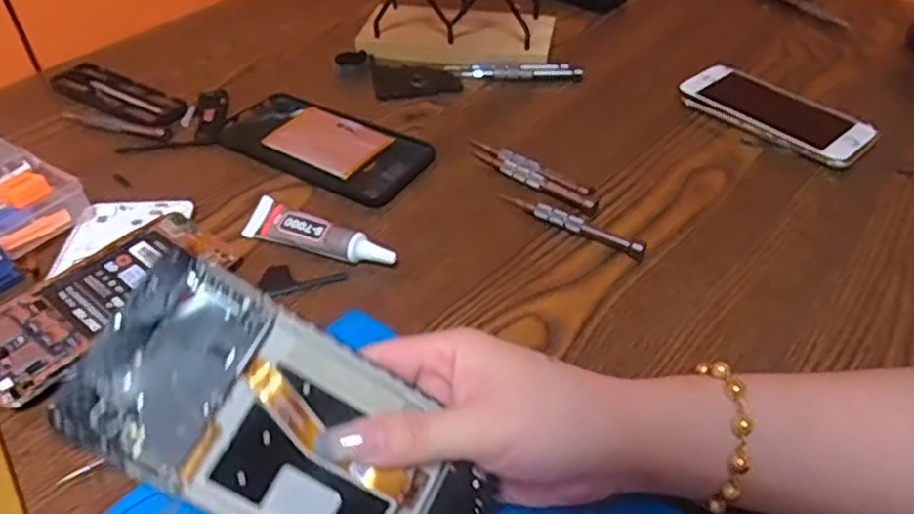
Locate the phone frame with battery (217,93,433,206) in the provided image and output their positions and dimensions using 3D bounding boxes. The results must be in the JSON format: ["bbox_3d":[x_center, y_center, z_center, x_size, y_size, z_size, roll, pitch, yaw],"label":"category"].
[{"bbox_3d":[-0.102,-0.085,0.525,0.159,0.009,0.074,23,48,23],"label":"phone frame with battery"}]

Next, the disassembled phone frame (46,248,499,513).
[{"bbox_3d":[-0.054,0.065,0.250,0.150,0.005,0.069,36,70,-14],"label":"disassembled phone frame"}]

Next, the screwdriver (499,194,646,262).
[{"bbox_3d":[0.072,-0.022,0.451,0.102,0.010,0.011,27,50,27],"label":"screwdriver"}]

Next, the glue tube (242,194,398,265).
[{"bbox_3d":[-0.088,-0.011,0.438,0.105,0.018,0.026,22,48,22],"label":"glue tube"}]

